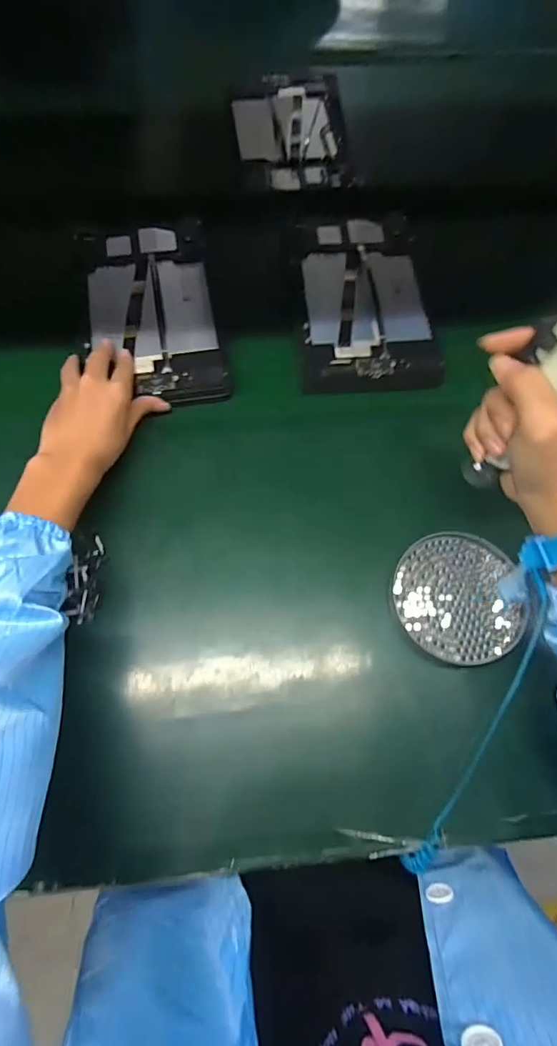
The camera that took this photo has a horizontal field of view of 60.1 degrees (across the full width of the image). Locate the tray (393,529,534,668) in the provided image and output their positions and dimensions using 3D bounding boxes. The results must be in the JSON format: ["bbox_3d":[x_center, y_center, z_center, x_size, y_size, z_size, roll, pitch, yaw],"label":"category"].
[{"bbox_3d":[0.159,0.065,0.426,0.113,0.018,0.113,4,72,0],"label":"tray"}]

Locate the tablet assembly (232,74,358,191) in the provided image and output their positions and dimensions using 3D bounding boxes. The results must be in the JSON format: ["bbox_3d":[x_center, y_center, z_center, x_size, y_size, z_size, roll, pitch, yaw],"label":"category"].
[{"bbox_3d":[0.019,-0.540,0.663,0.153,0.015,0.231,-6,67,-3],"label":"tablet assembly"}]

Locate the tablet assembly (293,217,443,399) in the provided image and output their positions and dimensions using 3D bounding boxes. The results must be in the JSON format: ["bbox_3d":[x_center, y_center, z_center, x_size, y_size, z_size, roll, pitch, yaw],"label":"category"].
[{"bbox_3d":[0.094,-0.255,0.543,0.148,0.013,0.246,-3,72,-2],"label":"tablet assembly"}]

